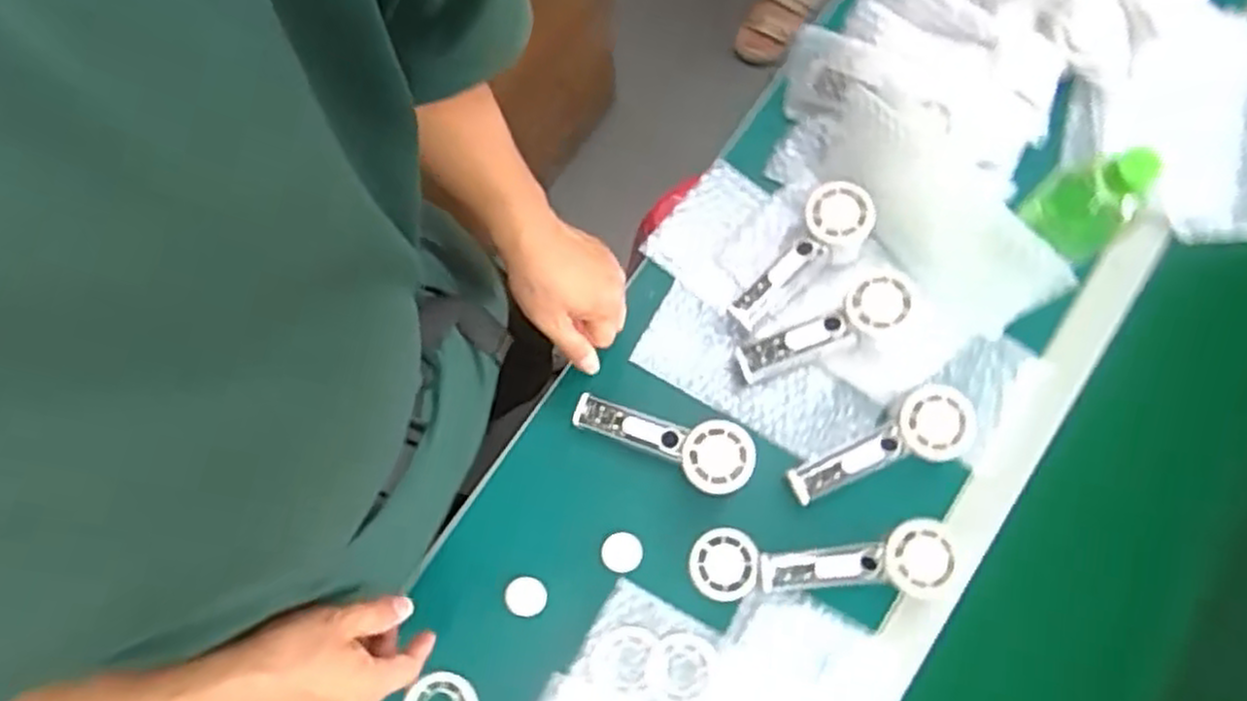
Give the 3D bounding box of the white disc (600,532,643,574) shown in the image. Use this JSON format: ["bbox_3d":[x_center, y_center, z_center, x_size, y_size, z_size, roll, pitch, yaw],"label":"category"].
[{"bbox_3d":[-0.001,0.173,0.667,0.035,0.004,0.032,0,76,1],"label":"white disc"}]

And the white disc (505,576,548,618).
[{"bbox_3d":[-0.082,0.208,0.657,0.035,0.007,0.030,9,76,3],"label":"white disc"}]

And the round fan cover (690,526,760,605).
[{"bbox_3d":[0.085,0.182,0.662,0.058,0.004,0.058,0,76,1],"label":"round fan cover"}]

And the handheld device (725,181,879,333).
[{"bbox_3d":[0.155,-0.082,0.683,0.054,0.031,0.152,43,96,11],"label":"handheld device"}]

